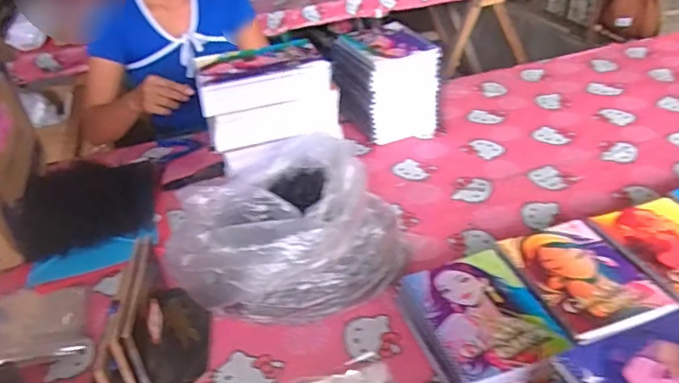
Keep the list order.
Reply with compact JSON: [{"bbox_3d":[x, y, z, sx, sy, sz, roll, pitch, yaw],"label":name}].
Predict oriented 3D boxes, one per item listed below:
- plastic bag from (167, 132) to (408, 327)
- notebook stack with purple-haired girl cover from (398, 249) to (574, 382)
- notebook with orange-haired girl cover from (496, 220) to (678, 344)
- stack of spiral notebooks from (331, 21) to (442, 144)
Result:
[{"bbox_3d":[-0.066,0.063,0.800,0.279,0.217,0.269,6,35,18],"label":"plastic bag"},{"bbox_3d":[0.185,0.174,0.744,0.164,0.048,0.206,-15,34,-13],"label":"notebook stack with purple-haired girl cover"},{"bbox_3d":[0.336,0.114,0.780,0.148,0.013,0.210,-13,33,-11],"label":"notebook with orange-haired girl cover"},{"bbox_3d":[0.105,-0.236,1.231,0.171,0.186,0.210,-17,34,-17],"label":"stack of spiral notebooks"}]

